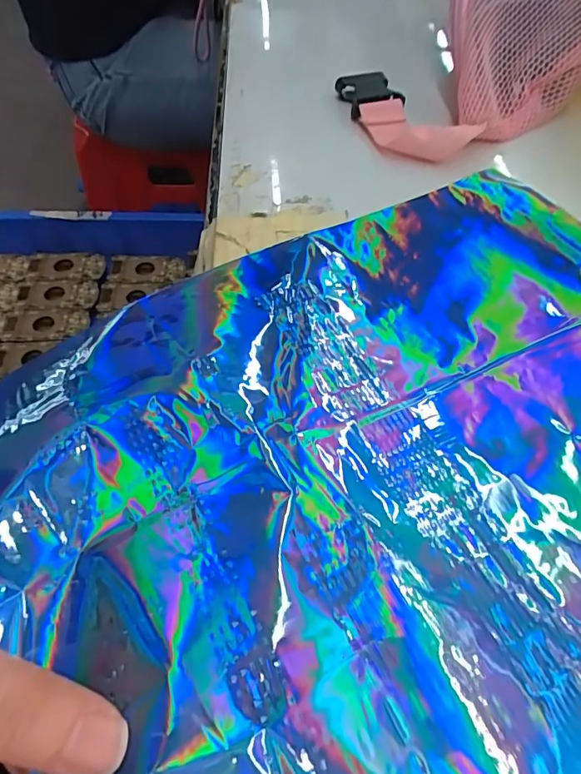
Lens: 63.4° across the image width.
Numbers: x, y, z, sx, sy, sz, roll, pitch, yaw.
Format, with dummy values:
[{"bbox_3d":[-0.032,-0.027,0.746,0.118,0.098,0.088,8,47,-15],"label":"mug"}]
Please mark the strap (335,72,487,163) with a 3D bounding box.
[{"bbox_3d":[0.070,-0.181,0.316,0.049,0.022,0.106,-29,63,-19],"label":"strap"}]

